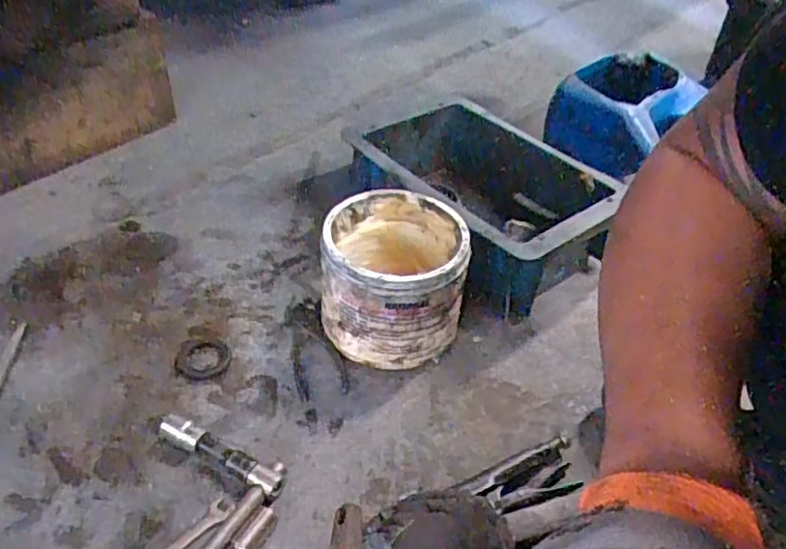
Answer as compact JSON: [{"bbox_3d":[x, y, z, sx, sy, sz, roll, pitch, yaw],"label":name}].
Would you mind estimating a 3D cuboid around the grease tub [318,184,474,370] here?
[{"bbox_3d":[0.001,0.005,0.699,0.144,0.137,0.158,3,42,-3],"label":"grease tub"}]

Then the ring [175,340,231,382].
[{"bbox_3d":[-0.202,0.090,0.674,0.055,0.004,0.055,3,42,-3],"label":"ring"}]

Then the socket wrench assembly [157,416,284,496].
[{"bbox_3d":[-0.157,0.165,0.583,0.134,0.020,0.026,22,44,17],"label":"socket wrench assembly"}]

